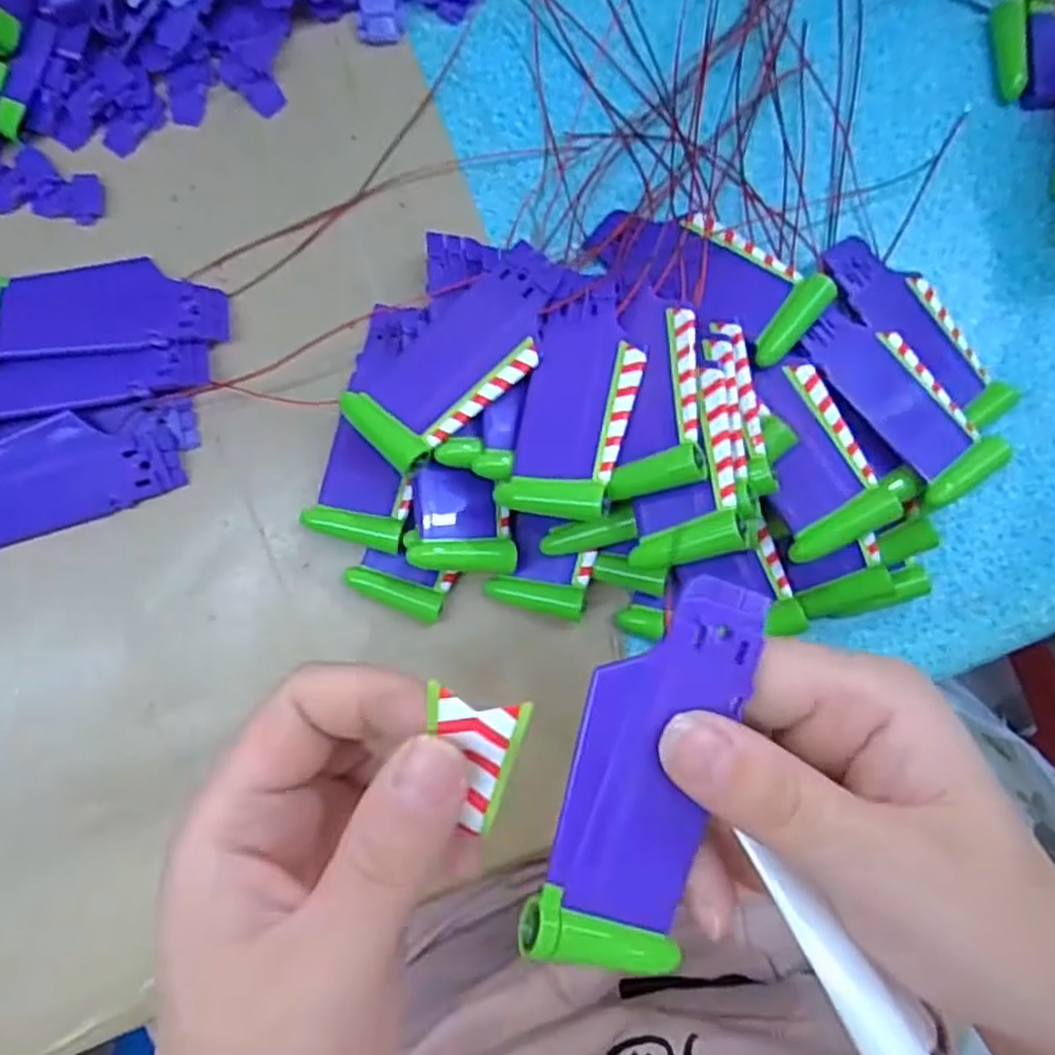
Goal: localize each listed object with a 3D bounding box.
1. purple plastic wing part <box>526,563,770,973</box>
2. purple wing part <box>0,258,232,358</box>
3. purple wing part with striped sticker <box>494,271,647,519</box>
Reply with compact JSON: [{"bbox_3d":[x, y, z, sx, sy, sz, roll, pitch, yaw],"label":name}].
[{"bbox_3d":[0.028,0.053,0.170,0.037,0.010,0.088,22,85,-2],"label":"purple plastic wing part"},{"bbox_3d":[-0.155,-0.080,0.274,0.086,0.013,0.036,-10,86,-4],"label":"purple wing part"},{"bbox_3d":[0.018,-0.046,0.257,0.037,0.007,0.087,10,75,17],"label":"purple wing part with striped sticker"}]

